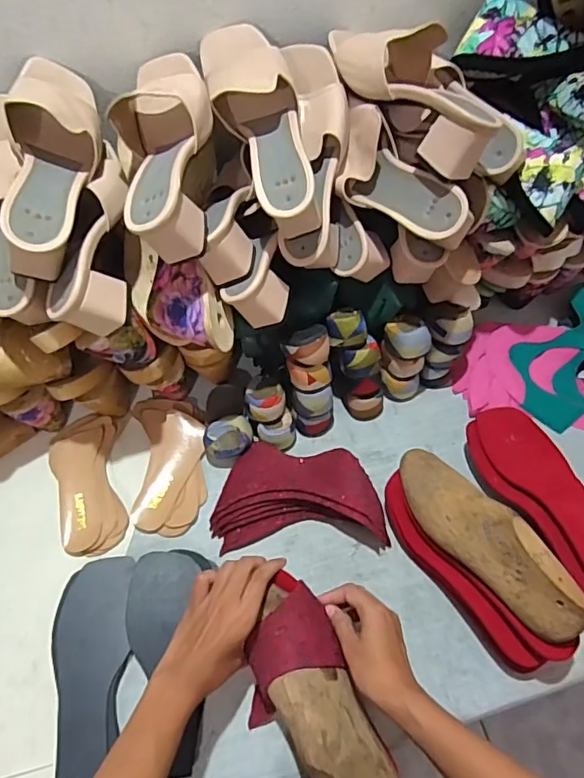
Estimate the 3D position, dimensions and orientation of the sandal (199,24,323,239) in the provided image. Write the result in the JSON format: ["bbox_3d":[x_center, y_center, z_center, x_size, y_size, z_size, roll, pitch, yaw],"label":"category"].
[{"bbox_3d":[-0.029,-0.278,0.549,0.084,0.090,0.232,-19,79,-9],"label":"sandal"}]

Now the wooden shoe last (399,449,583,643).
[{"bbox_3d":[0.196,0.152,0.557,0.063,0.082,0.240,-32,50,-15],"label":"wooden shoe last"}]

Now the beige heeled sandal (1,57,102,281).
[{"bbox_3d":[-0.228,-0.219,0.512,0.080,0.096,0.233,-6,60,-1],"label":"beige heeled sandal"}]

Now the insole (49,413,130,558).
[{"bbox_3d":[-0.259,0.116,0.671,0.082,0.012,0.180,-13,62,-6],"label":"insole"}]

